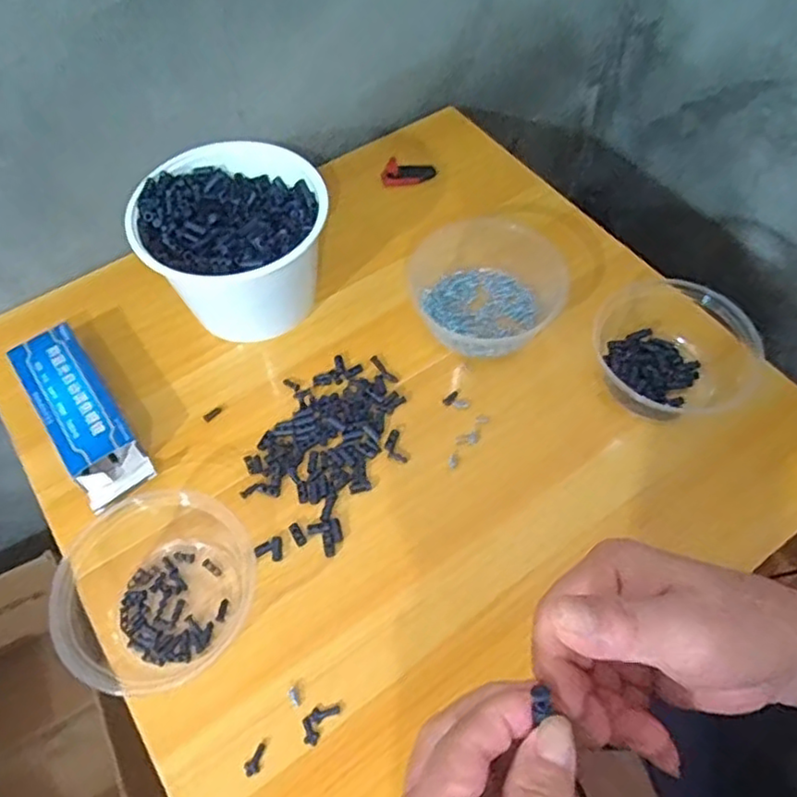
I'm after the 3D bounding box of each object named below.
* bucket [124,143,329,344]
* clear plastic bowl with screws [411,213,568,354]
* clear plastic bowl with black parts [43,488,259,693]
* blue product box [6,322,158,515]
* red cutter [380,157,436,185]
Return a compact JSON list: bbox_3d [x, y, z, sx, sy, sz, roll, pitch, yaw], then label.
[{"bbox_3d":[-0.146,-0.137,0.599,0.144,0.109,0.156,0,58,0],"label":"bucket"},{"bbox_3d":[0.080,-0.107,0.609,0.135,0.053,0.144,0,58,0],"label":"clear plastic bowl with screws"},{"bbox_3d":[-0.176,0.135,0.472,0.127,0.062,0.125,0,58,0],"label":"clear plastic bowl with black parts"},{"bbox_3d":[-0.272,0.012,0.562,0.056,0.029,0.174,-32,63,-18],"label":"blue product box"},{"bbox_3d":[0.011,-0.249,0.724,0.058,0.016,0.027,-1,58,0],"label":"red cutter"}]

